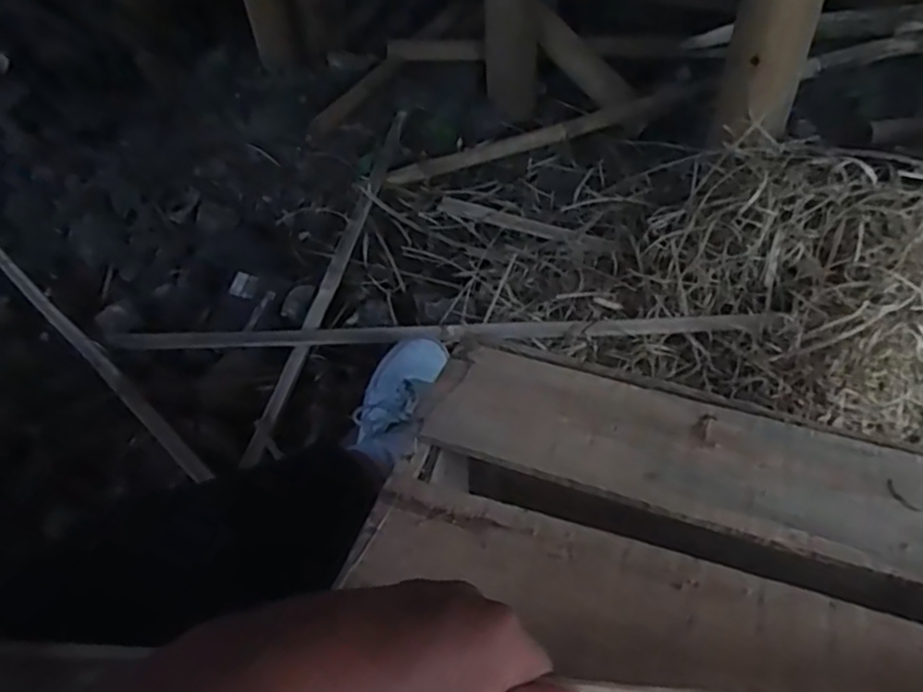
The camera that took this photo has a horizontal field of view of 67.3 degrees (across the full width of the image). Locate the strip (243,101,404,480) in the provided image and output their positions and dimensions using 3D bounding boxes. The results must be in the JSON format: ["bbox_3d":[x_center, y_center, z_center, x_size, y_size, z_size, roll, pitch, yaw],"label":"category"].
[{"bbox_3d":[-0.188,-0.146,1.098,0.030,0.011,0.766,8,52,9],"label":"strip"}]

